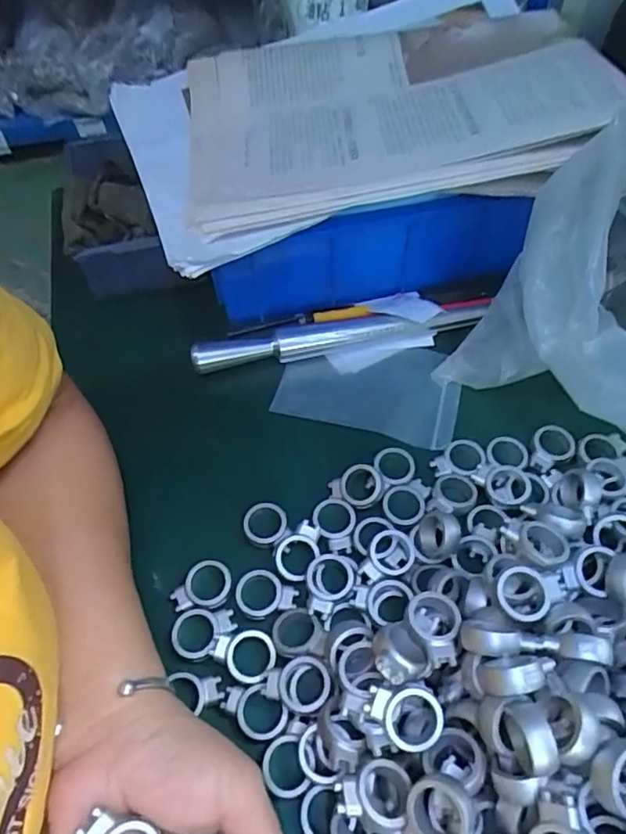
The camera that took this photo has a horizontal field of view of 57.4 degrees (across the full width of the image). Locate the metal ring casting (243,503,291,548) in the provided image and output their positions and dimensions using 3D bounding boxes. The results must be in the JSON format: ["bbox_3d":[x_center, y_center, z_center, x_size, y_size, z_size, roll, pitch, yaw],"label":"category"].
[{"bbox_3d":[-0.028,0.064,0.339,0.026,0.005,0.028,-1,57,1],"label":"metal ring casting"}]

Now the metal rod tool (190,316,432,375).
[{"bbox_3d":[-0.002,-0.054,0.414,0.169,0.019,0.020,-10,57,-5],"label":"metal rod tool"}]

